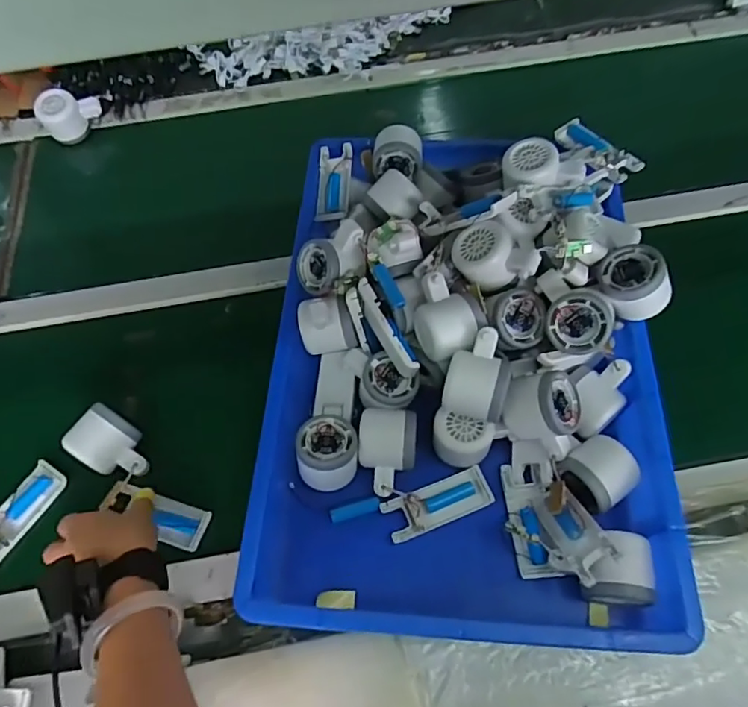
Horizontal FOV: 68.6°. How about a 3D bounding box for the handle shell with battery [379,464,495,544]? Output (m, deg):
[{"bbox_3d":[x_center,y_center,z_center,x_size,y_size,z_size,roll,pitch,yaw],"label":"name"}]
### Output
[{"bbox_3d":[0.061,0.143,0.527,0.104,0.016,0.041,-21,63,-10],"label":"handle shell with battery"}]

